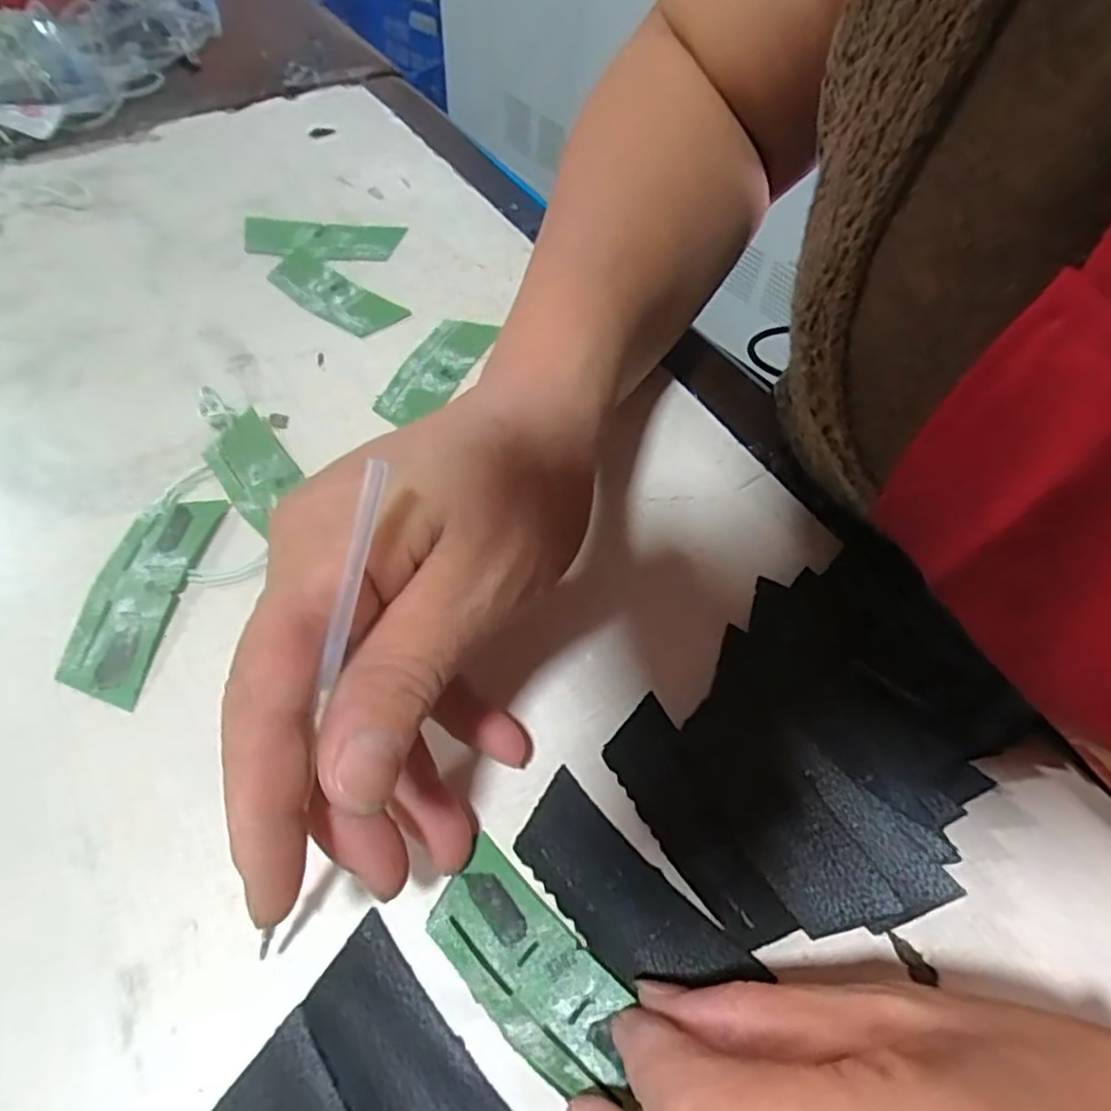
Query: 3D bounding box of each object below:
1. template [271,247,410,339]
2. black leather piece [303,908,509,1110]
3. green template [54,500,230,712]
[{"bbox_3d":[-0.104,-0.122,0.325,0.073,0.004,0.027,35,61,18],"label":"template"},{"bbox_3d":[-0.033,0.127,0.169,0.028,0.004,0.072,-37,66,-24],"label":"black leather piece"},{"bbox_3d":[-0.138,0.012,0.235,0.027,0.004,0.075,8,56,1],"label":"green template"}]

